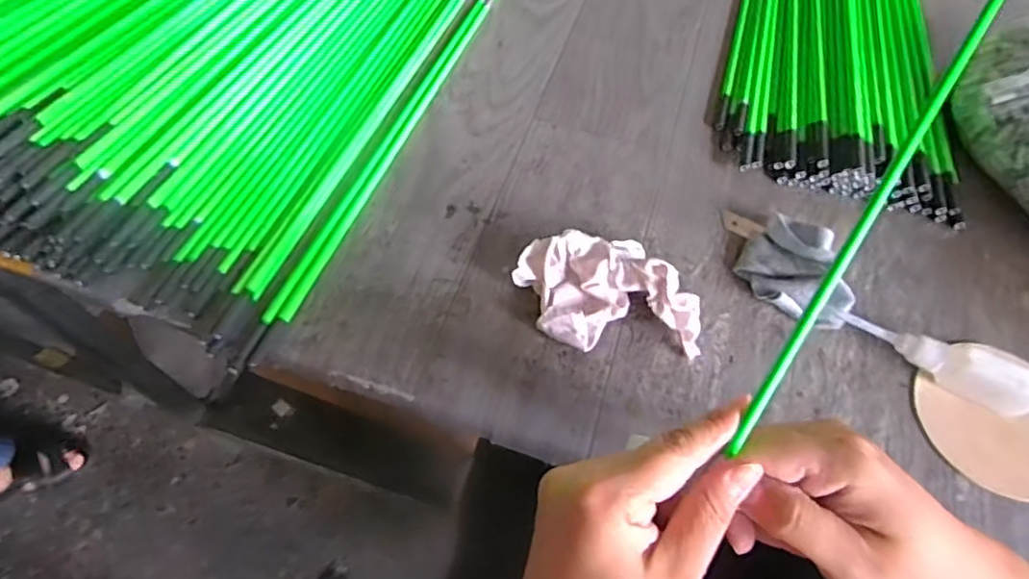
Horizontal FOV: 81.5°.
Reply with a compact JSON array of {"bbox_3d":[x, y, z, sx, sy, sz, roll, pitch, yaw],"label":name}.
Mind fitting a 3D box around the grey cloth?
[{"bbox_3d":[0.214,-0.019,0.447,0.078,0.029,0.075,27,63,13],"label":"grey cloth"}]

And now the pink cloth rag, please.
[{"bbox_3d":[0.066,0.000,0.423,0.125,0.043,0.089,-4,60,-4],"label":"pink cloth rag"}]

